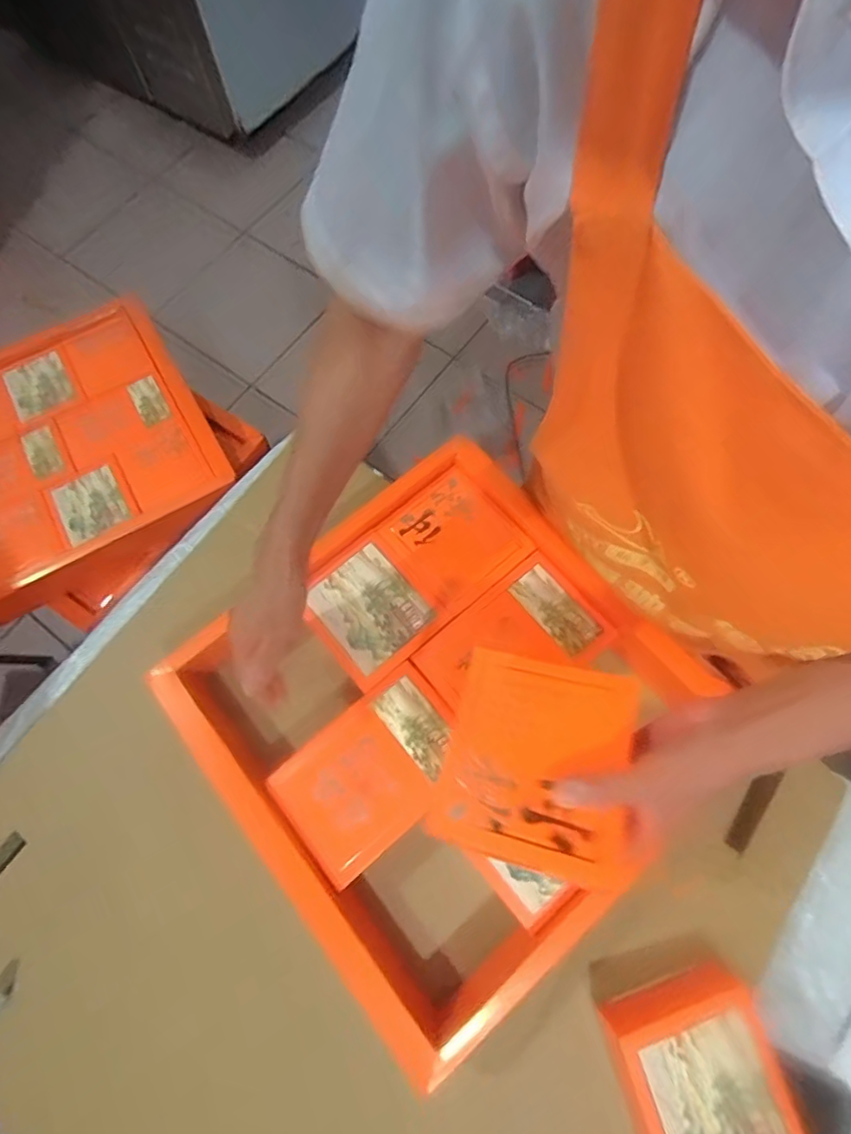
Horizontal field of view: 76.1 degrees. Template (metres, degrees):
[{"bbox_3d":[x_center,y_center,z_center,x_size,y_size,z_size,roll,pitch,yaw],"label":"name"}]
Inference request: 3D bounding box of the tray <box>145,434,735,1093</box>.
[{"bbox_3d":[0.019,0.130,0.513,0.388,0.074,0.387,-40,75,-11],"label":"tray"}]

